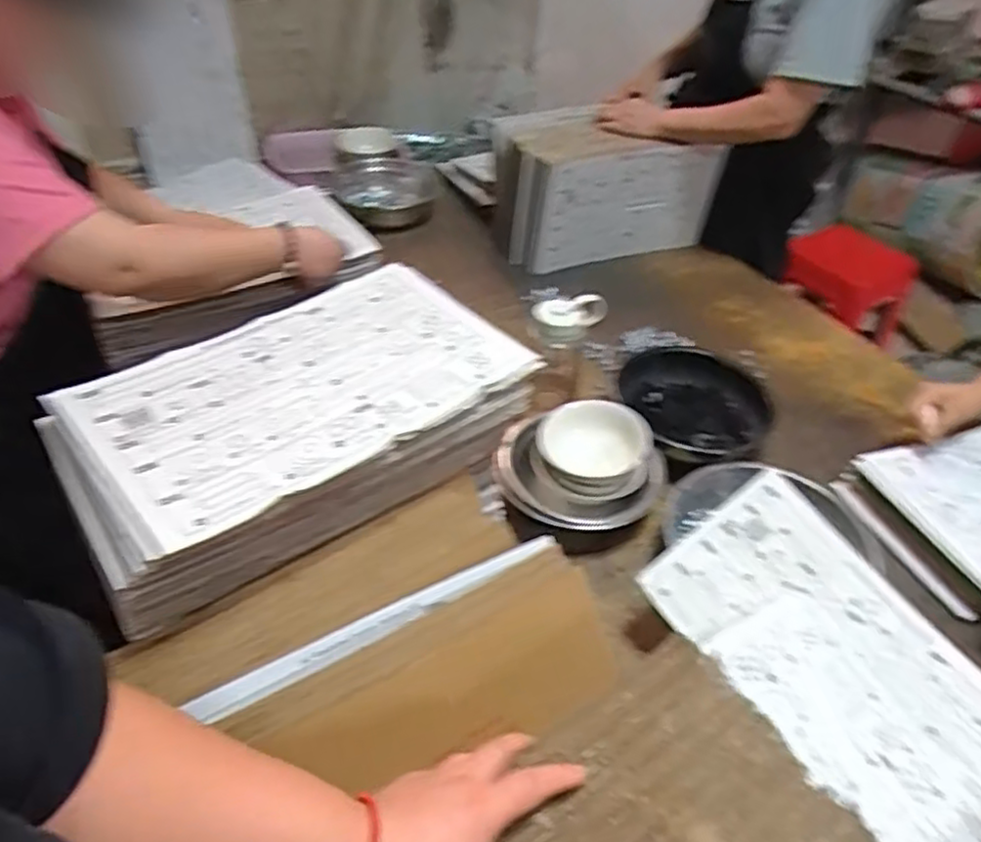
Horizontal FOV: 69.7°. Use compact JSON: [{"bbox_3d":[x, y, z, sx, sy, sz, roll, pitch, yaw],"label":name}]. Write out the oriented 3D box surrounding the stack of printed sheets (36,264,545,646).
[{"bbox_3d":[-0.192,0.001,0.712,0.425,0.110,0.247,-28,52,-30],"label":"stack of printed sheets"}]

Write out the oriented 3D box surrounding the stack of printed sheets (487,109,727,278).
[{"bbox_3d":[0.229,-0.491,1.452,0.393,0.246,0.216,-9,45,-14],"label":"stack of printed sheets"}]

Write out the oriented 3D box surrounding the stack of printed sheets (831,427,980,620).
[{"bbox_3d":[0.725,0.115,0.988,0.415,0.065,0.247,-11,45,-17],"label":"stack of printed sheets"}]

